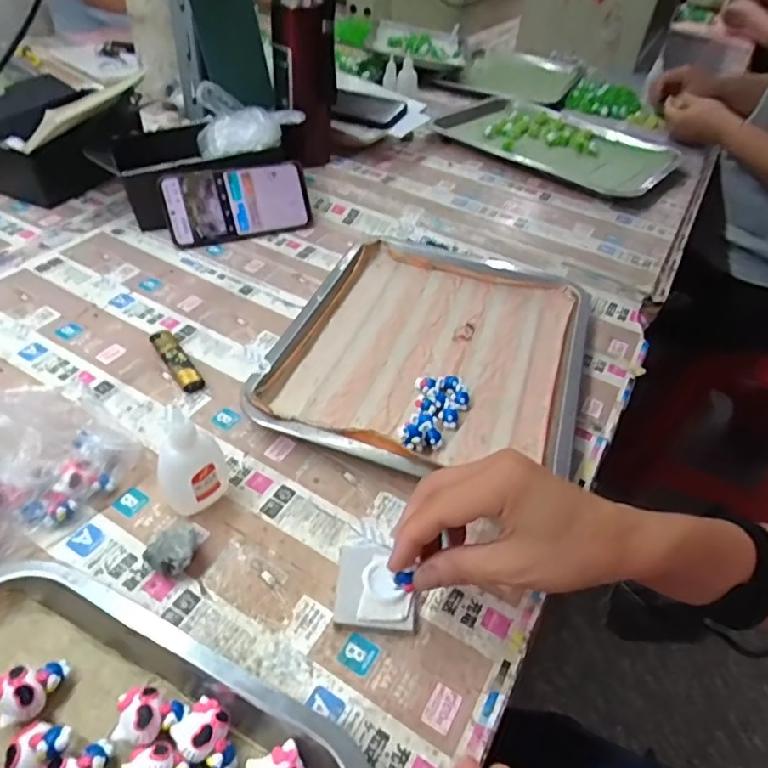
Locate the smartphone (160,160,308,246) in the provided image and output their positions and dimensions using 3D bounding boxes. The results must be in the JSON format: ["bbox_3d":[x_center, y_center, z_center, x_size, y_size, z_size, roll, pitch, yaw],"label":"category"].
[{"bbox_3d":[-0.167,-0.208,0.637,0.161,0.075,0.007,-16,18,-21],"label":"smartphone"}]

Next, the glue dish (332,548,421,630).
[{"bbox_3d":[-0.004,0.128,0.350,0.050,0.016,0.053,4,44,-2],"label":"glue dish"}]

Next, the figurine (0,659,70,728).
[{"bbox_3d":[-0.182,0.159,0.284,0.033,0.022,0.026,-12,47,-18],"label":"figurine"}]

